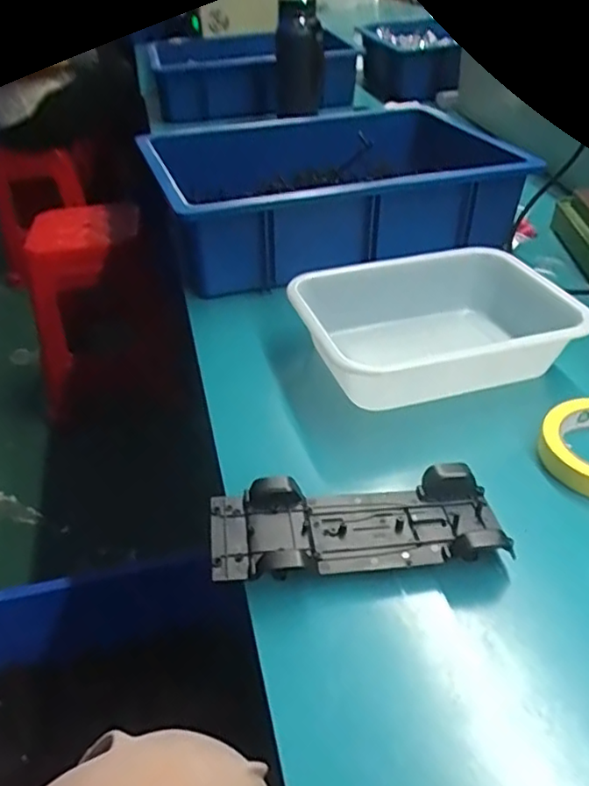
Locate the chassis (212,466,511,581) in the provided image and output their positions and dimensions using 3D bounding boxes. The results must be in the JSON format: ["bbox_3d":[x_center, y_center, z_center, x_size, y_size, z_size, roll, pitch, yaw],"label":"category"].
[{"bbox_3d":[0.043,0.091,0.419,0.190,0.040,0.073,-8,37,-4],"label":"chassis"}]

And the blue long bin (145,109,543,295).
[{"bbox_3d":[0.060,-0.278,0.817,0.466,0.109,0.306,-14,38,-12],"label":"blue long bin"}]

